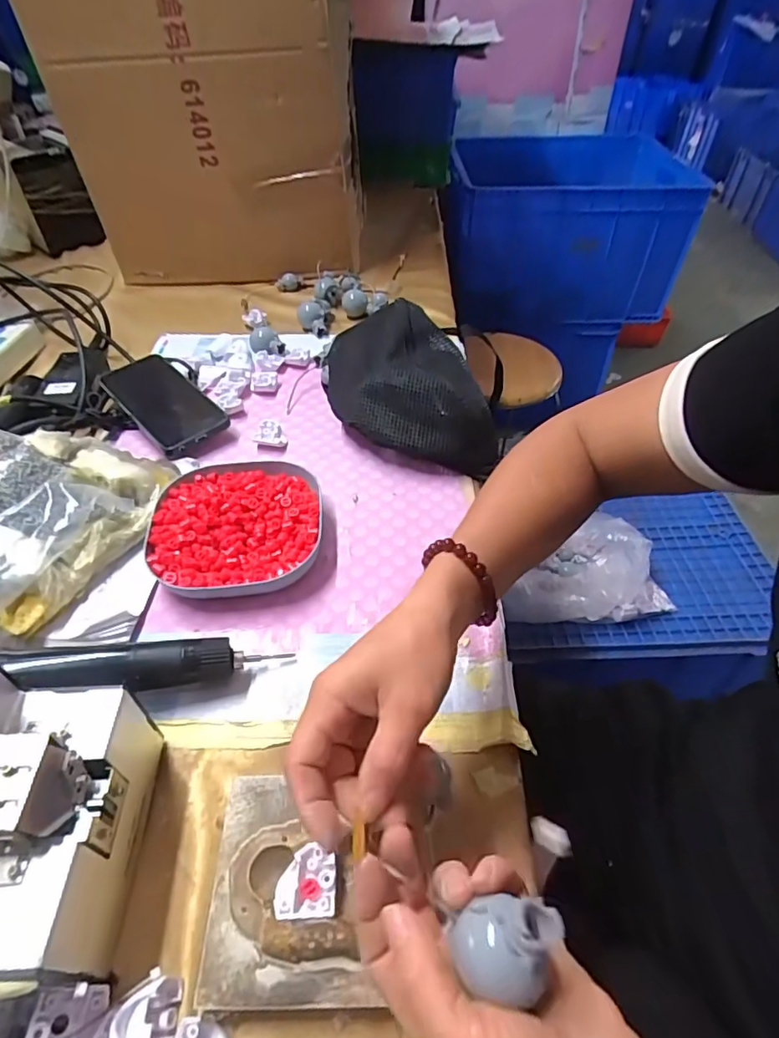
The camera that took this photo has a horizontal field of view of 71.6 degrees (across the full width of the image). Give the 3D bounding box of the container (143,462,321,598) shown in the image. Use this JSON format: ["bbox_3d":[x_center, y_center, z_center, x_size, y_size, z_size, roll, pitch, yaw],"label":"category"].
[{"bbox_3d":[-0.126,0.008,0.452,0.135,0.030,0.137,-7,47,-7],"label":"container"}]

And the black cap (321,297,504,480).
[{"bbox_3d":[0.019,-0.149,0.567,0.177,0.074,0.223,3,47,2],"label":"black cap"}]

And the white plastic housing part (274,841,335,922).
[{"bbox_3d":[-0.043,0.187,0.280,0.030,0.007,0.032,-2,47,-3],"label":"white plastic housing part"}]

